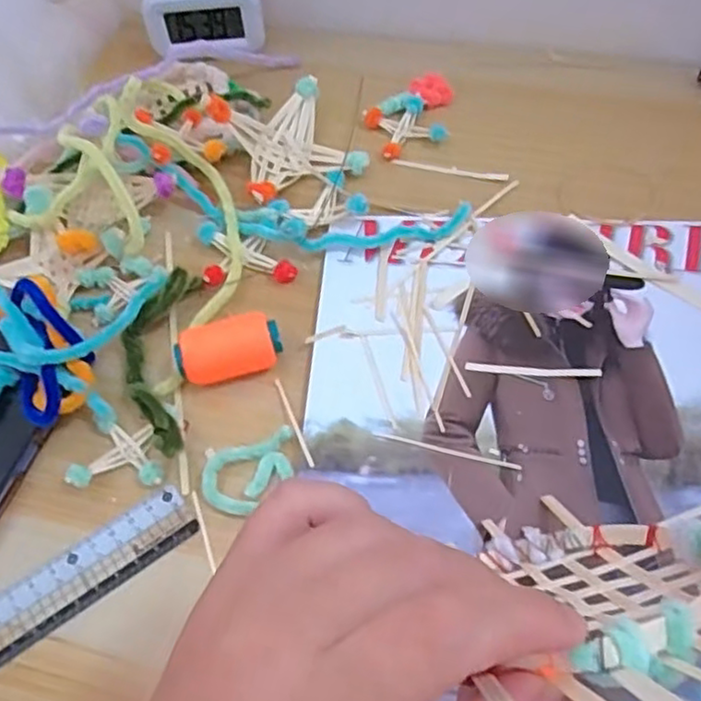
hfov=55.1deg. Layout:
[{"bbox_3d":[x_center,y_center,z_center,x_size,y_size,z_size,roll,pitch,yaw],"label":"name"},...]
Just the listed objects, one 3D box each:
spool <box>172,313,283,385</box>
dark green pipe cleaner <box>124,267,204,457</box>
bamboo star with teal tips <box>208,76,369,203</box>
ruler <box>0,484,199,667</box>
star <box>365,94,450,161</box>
[{"bbox_3d":[-0.063,0.001,0.353,0.053,0.030,0.024,-16,57,-6],"label":"spool"},{"bbox_3d":[-0.104,0.005,0.354,0.038,0.026,0.115,-5,57,1],"label":"dark green pipe cleaner"},{"bbox_3d":[-0.043,-0.142,0.436,0.081,0.041,0.081,-25,59,-12],"label":"bamboo star with teal tips"},{"bbox_3d":[-0.143,0.114,0.299,0.156,0.006,0.029,-34,61,-17],"label":"ruler"},{"bbox_3d":[0.036,-0.154,0.462,0.047,0.011,0.044,-24,59,-11],"label":"star"}]

